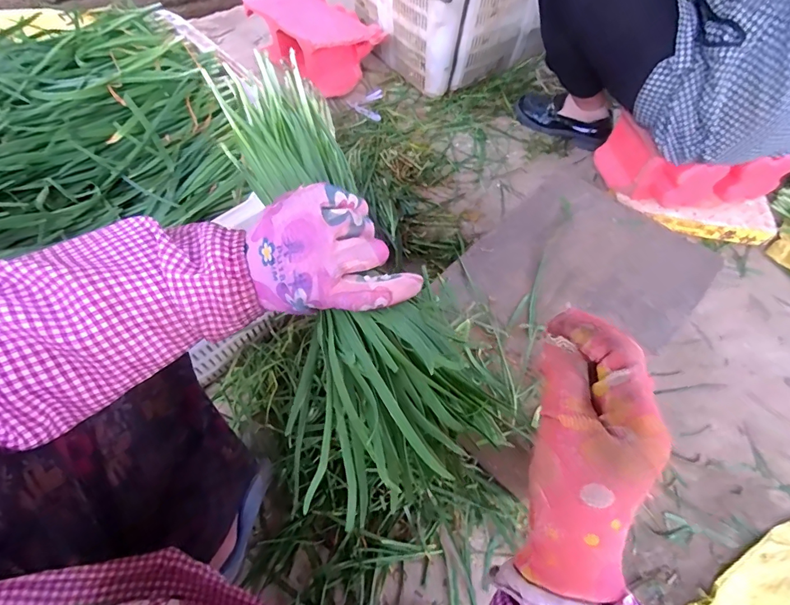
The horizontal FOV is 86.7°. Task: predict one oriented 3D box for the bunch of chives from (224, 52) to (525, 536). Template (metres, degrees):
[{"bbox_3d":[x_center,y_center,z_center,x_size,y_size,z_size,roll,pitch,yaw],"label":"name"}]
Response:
[{"bbox_3d":[-0.047,-0.027,0.316,0.127,0.049,0.339,-21,76,-14],"label":"bunch of chives"}]

